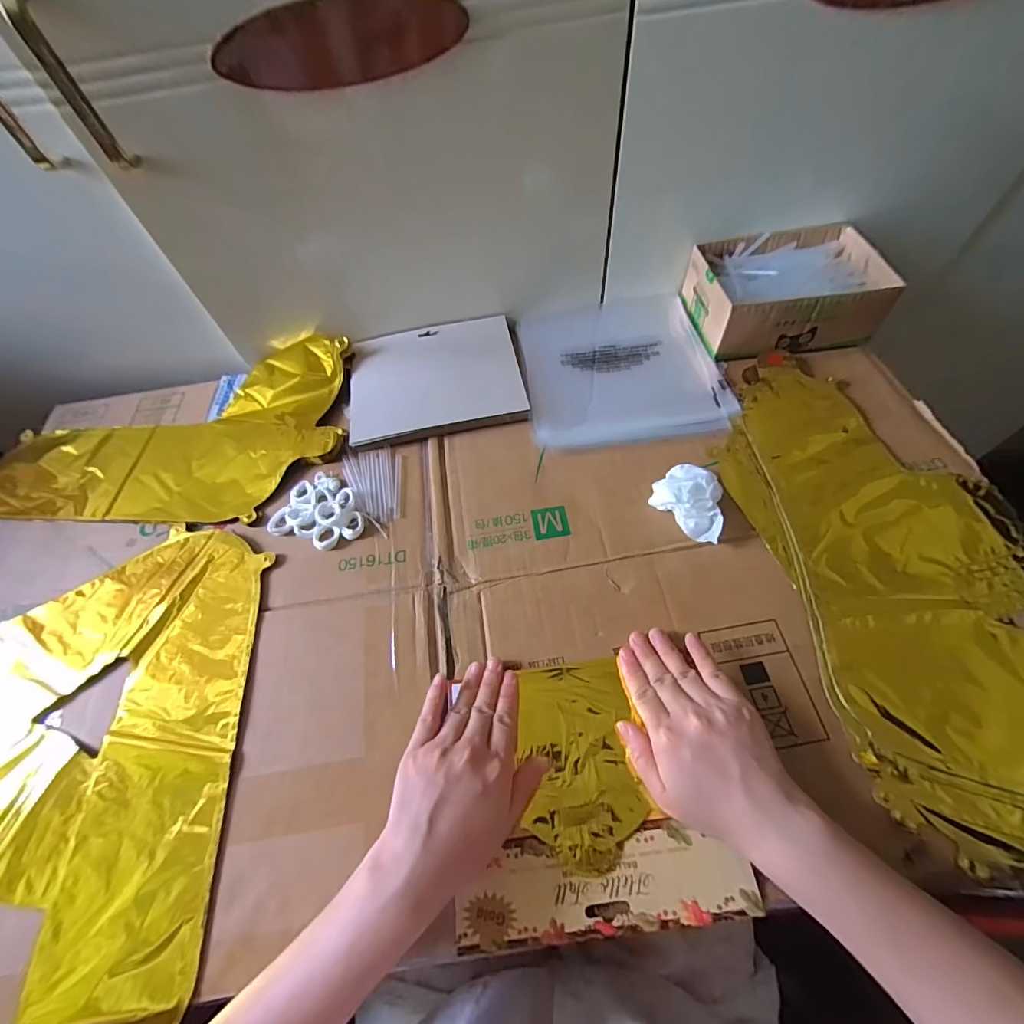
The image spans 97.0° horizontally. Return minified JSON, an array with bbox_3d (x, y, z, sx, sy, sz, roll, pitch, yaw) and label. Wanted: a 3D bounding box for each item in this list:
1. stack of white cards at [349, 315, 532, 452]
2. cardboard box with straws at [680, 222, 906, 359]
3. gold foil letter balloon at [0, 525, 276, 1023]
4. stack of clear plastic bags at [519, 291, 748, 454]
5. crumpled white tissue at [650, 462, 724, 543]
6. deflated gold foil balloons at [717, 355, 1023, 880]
[{"bbox_3d":[-0.085,-0.152,0.513,0.192,0.016,0.155,-11,59,-2],"label":"stack of white cards"},{"bbox_3d":[0.315,-0.258,0.529,0.190,0.064,0.138,-6,59,1],"label":"cardboard box with straws"},{"bbox_3d":[-0.391,0.189,0.349,0.367,0.013,0.353,-4,59,2],"label":"gold foil letter balloon"},{"bbox_3d":[0.121,-0.179,0.530,0.212,0.012,0.235,-7,59,0],"label":"stack of clear plastic bags"},{"bbox_3d":[0.167,-0.010,0.414,0.049,0.029,0.068,-40,64,-17],"label":"crumpled white tissue"},{"bbox_3d":[0.328,0.037,0.382,0.221,0.014,0.445,-13,59,-3],"label":"deflated gold foil balloons"}]

